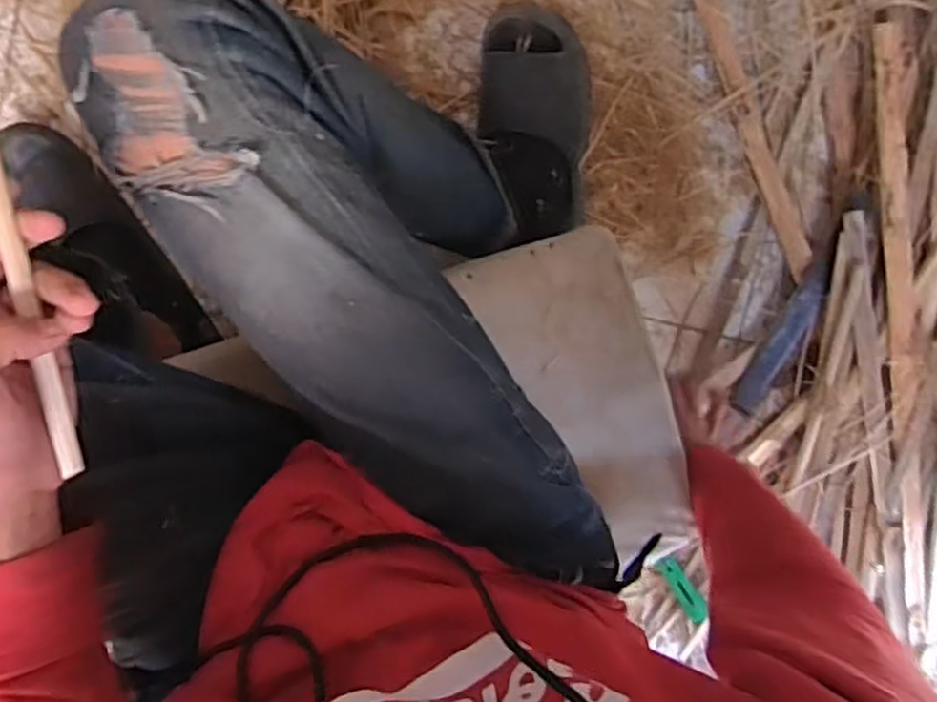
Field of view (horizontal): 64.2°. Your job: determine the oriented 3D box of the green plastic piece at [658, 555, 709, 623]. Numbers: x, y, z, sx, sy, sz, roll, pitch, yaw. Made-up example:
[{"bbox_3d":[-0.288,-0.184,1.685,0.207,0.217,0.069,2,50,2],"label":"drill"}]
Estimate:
[{"bbox_3d":[0.268,0.297,0.933,0.024,0.007,0.087,-36,79,21],"label":"green plastic piece"}]

